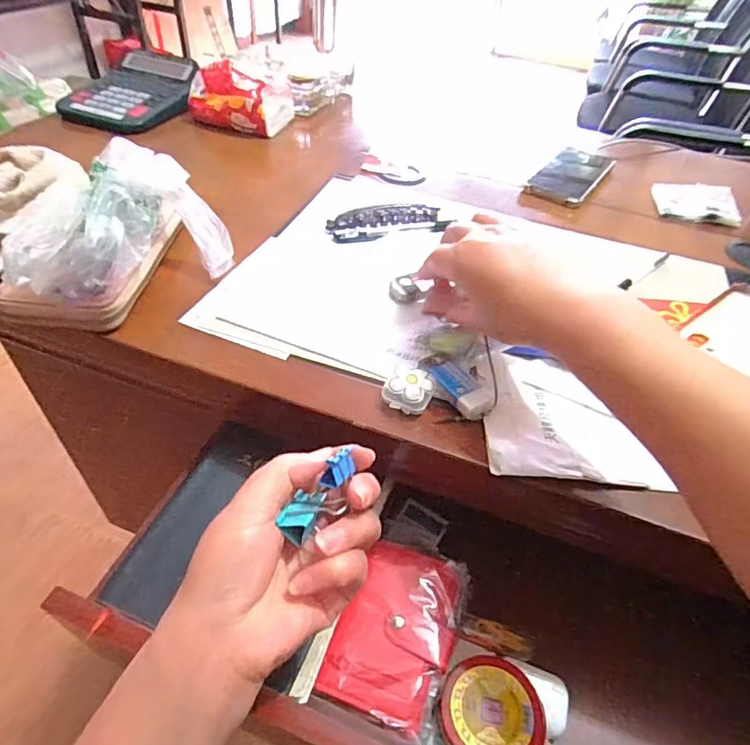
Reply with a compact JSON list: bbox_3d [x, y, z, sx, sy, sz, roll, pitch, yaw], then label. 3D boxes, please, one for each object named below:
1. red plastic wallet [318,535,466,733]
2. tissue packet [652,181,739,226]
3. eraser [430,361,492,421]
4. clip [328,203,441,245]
[{"bbox_3d":[0.017,0.182,0.360,0.080,0.014,0.111,18,46,11],"label":"red plastic wallet"},{"bbox_3d":[0.398,-0.212,0.623,0.092,0.020,0.074,11,45,4],"label":"tissue packet"},{"bbox_3d":[0.062,0.012,0.369,0.023,0.010,0.051,-23,52,-26],"label":"eraser"},{"bbox_3d":[0.009,-0.161,0.529,0.119,0.016,0.040,-16,49,-21],"label":"clip"}]

